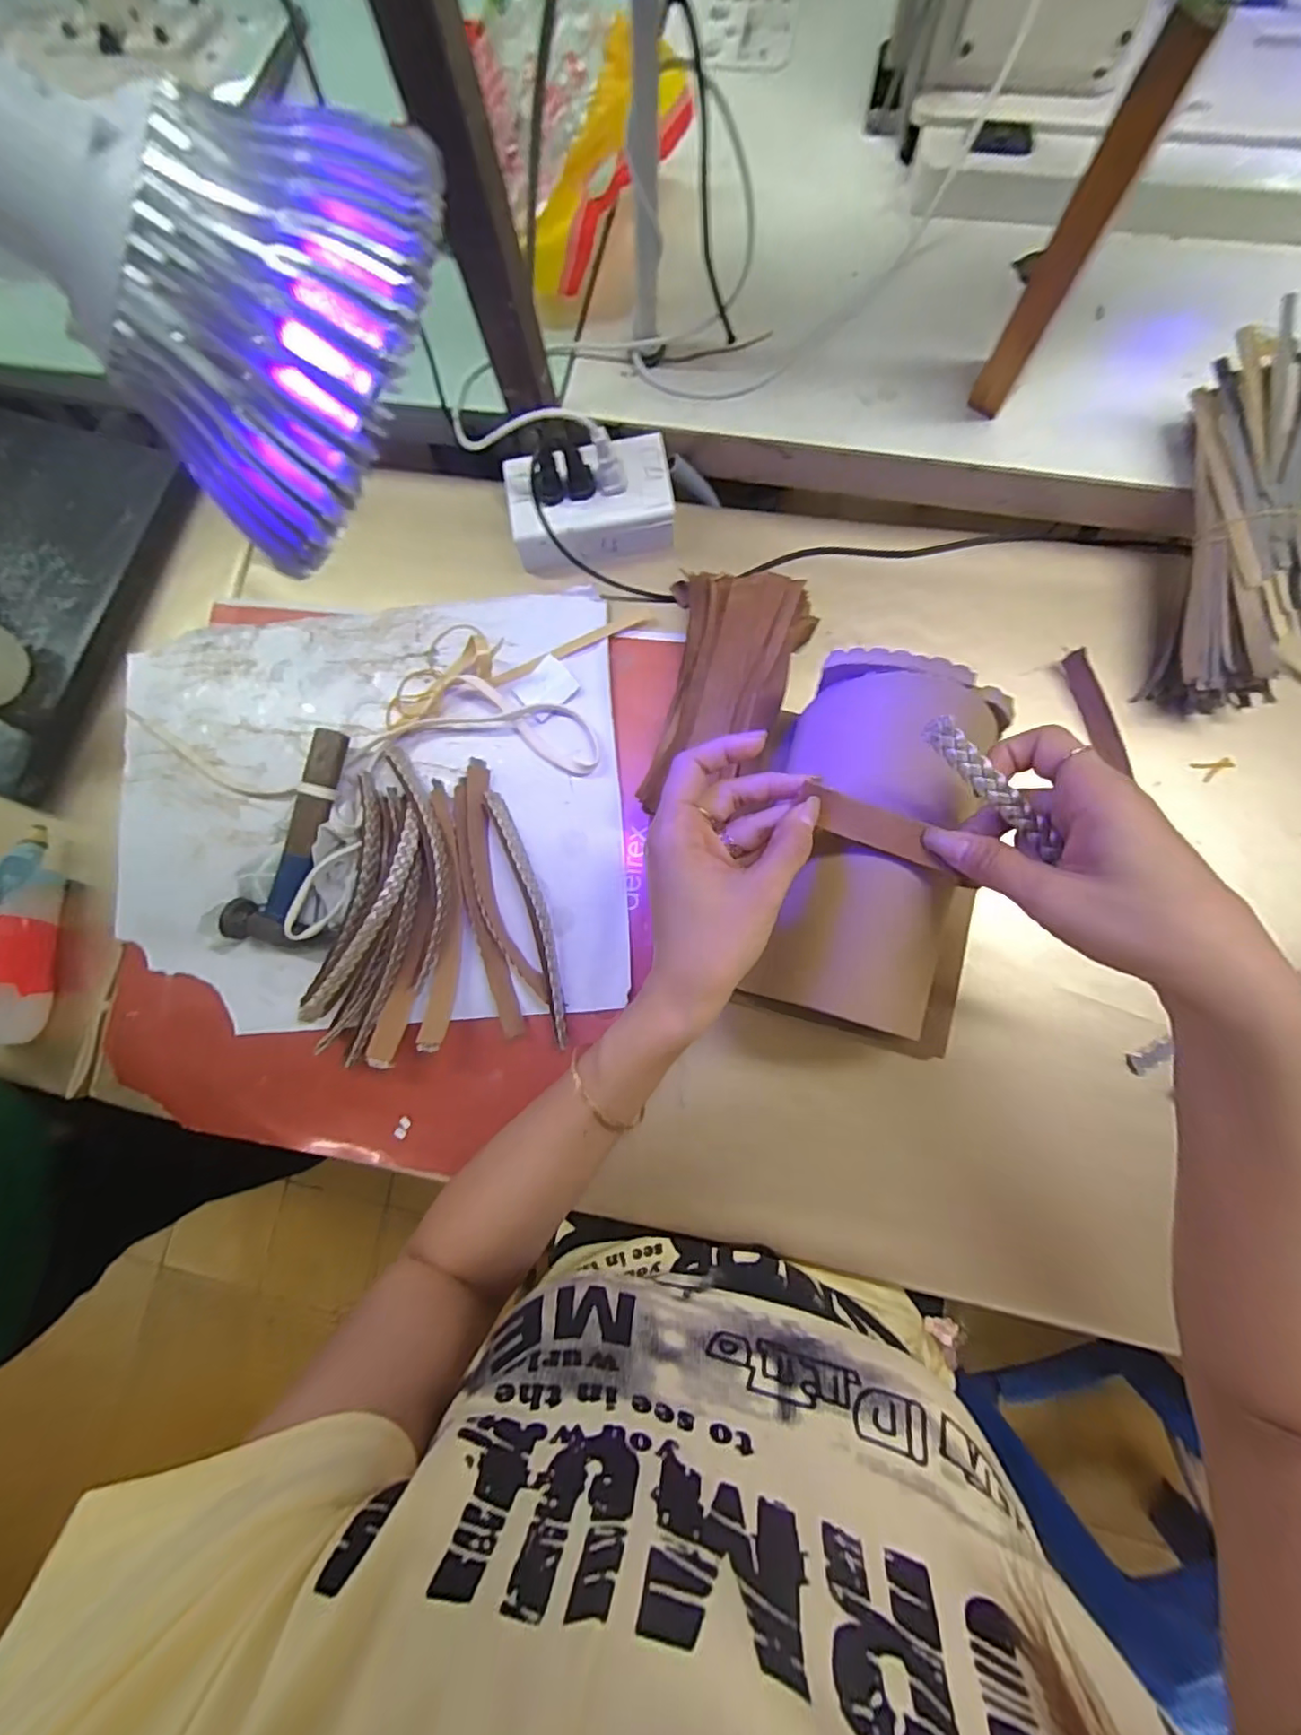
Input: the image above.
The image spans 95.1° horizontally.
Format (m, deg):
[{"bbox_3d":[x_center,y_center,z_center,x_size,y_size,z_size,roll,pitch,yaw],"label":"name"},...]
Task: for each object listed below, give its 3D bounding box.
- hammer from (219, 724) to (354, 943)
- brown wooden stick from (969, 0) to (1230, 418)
[{"bbox_3d":[-0.257,-0.022,0.436,0.069,0.029,0.155,5,82,5],"label":"hammer"},{"bbox_3d":[0.233,-0.342,0.337,0.026,0.187,0.018,33,85,8],"label":"brown wooden stick"}]

